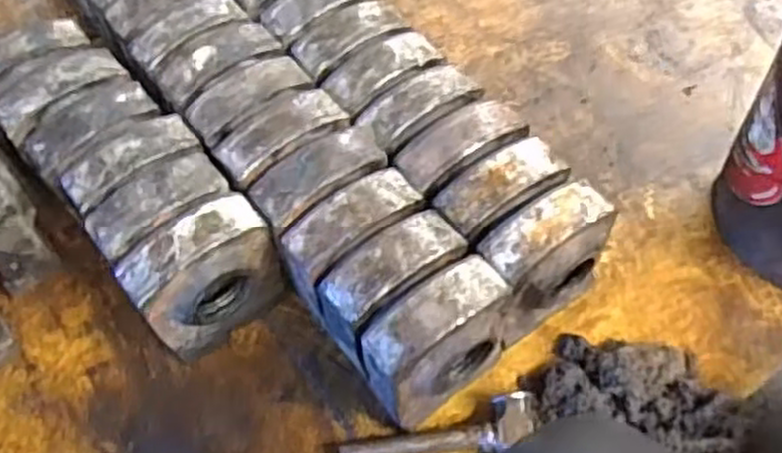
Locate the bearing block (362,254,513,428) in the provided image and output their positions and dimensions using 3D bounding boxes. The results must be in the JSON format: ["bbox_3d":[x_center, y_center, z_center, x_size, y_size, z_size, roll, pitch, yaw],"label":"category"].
[{"bbox_3d":[0.052,0.132,0.852,0.165,0.167,0.089,-34,63,-19],"label":"bearing block"}]

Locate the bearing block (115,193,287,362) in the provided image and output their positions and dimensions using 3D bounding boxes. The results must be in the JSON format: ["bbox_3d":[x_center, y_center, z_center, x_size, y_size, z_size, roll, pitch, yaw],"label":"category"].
[{"bbox_3d":[-0.217,0.066,0.908,0.167,0.193,0.087,-38,64,-20],"label":"bearing block"}]

